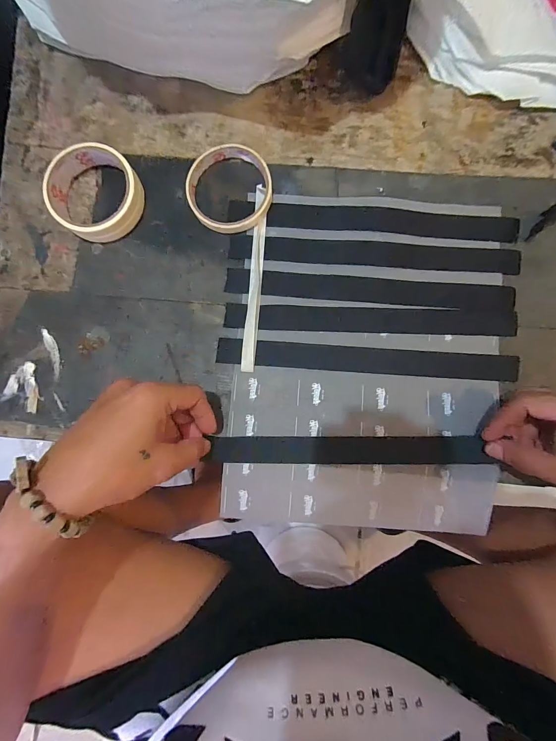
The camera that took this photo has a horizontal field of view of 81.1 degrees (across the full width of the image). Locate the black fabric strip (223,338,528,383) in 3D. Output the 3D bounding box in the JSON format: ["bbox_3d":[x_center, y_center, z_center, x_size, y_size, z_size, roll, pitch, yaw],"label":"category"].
[{"bbox_3d":[0.085,-0.011,0.321,0.287,0.006,0.025,4,86,3],"label":"black fabric strip"}]

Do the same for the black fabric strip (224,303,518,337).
[{"bbox_3d":[0.089,-0.050,0.322,0.280,0.006,0.025,2,86,2],"label":"black fabric strip"}]

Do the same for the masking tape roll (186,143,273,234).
[{"bbox_3d":[-0.049,-0.185,0.331,0.088,0.015,0.084,0,86,2],"label":"masking tape roll"}]

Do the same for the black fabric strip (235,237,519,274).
[{"bbox_3d":[0.096,-0.118,0.331,0.288,0.006,0.024,4,90,1],"label":"black fabric strip"}]

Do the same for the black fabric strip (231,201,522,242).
[{"bbox_3d":[0.095,-0.151,0.329,0.288,0.006,0.028,4,86,2],"label":"black fabric strip"}]

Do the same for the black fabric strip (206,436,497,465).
[{"bbox_3d":[0.061,0.076,0.309,0.246,0.011,0.026,-1,85,4],"label":"black fabric strip"}]

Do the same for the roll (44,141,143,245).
[{"bbox_3d":[-0.184,-0.177,0.325,0.088,0.027,0.085,0,86,2],"label":"roll"}]

